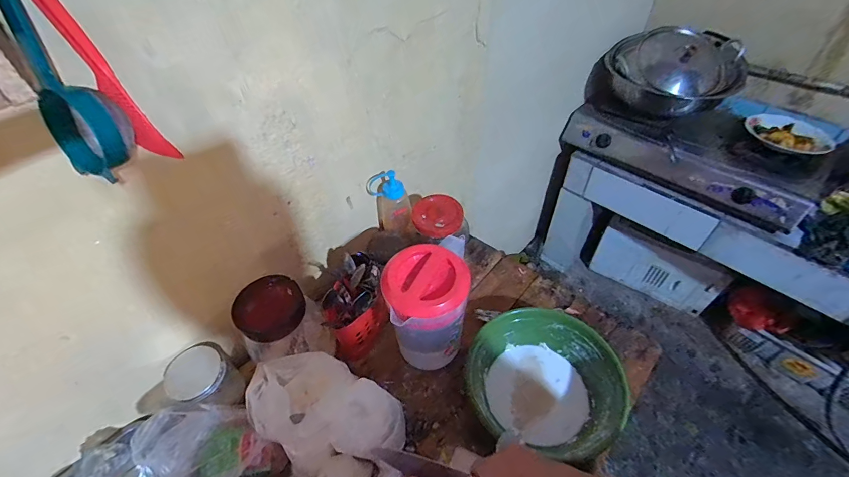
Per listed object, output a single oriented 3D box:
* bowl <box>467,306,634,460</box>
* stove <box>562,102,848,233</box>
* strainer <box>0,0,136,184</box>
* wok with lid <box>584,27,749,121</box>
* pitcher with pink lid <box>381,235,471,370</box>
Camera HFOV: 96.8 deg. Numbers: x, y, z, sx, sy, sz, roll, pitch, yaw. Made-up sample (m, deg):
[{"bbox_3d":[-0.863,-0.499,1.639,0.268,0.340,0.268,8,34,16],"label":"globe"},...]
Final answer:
[{"bbox_3d":[0.195,0.241,0.637,0.233,0.099,0.217,-2,48,2],"label":"bowl"},{"bbox_3d":[0.913,-0.331,1.278,0.750,0.154,0.379,32,57,28],"label":"stove"},{"bbox_3d":[-0.324,-0.137,0.331,0.071,0.168,0.062,34,58,29],"label":"strainer"},{"bbox_3d":[0.832,-0.576,1.282,0.404,0.210,0.371,34,58,29],"label":"wok with lid"},{"bbox_3d":[0.007,0.120,0.634,0.125,0.236,0.140,-7,48,-3],"label":"pitcher with pink lid"}]

